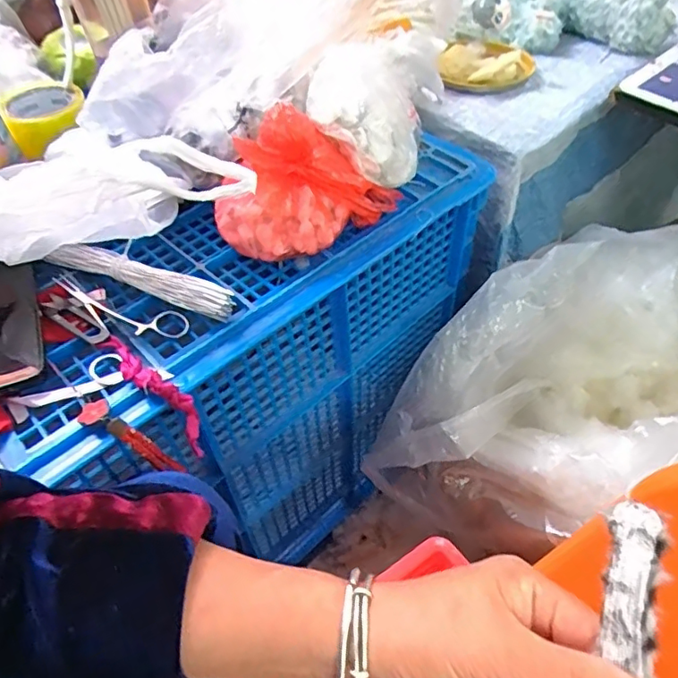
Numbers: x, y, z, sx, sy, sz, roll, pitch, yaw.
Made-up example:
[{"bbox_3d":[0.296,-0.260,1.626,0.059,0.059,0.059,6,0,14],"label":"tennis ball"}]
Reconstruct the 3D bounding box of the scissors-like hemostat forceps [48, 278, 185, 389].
[{"bbox_3d":[-0.211,-0.026,0.486,0.147,0.012,0.088,34,59,27],"label":"scissors-like hemostat forceps"}]

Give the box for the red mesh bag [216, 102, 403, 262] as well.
[{"bbox_3d":[-0.034,-0.146,0.510,0.170,0.115,0.100,-26,53,-18],"label":"red mesh bag"}]

